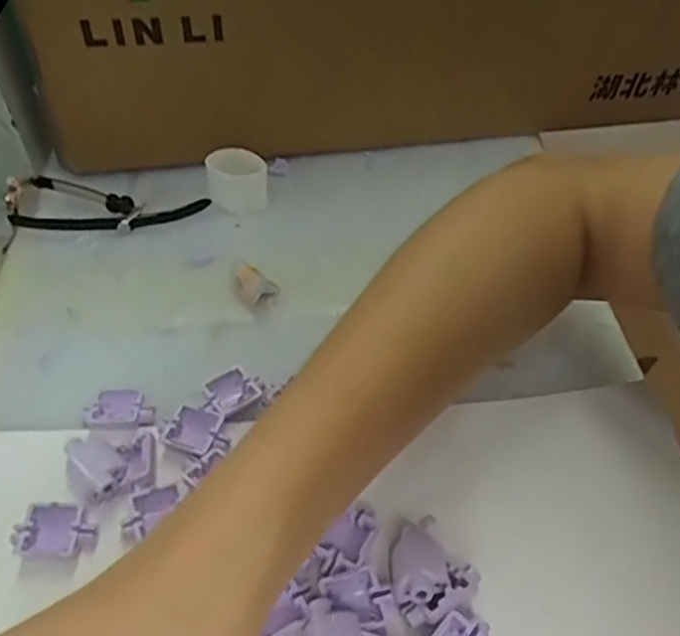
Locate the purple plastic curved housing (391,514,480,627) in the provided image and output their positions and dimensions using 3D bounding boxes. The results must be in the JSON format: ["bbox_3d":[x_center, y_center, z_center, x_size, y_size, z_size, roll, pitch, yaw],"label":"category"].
[{"bbox_3d":[0.030,0.086,0.240,0.028,0.015,0.036,-21,52,-18],"label":"purple plastic curved housing"}]

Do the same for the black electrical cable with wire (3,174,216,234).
[{"bbox_3d":[-0.128,-0.061,0.372,0.103,0.020,0.033,3,48,2],"label":"black electrical cable with wire"}]

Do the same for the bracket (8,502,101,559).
[{"bbox_3d":[-0.104,0.077,0.251,0.029,0.007,0.019,4,49,3],"label":"bracket"}]

